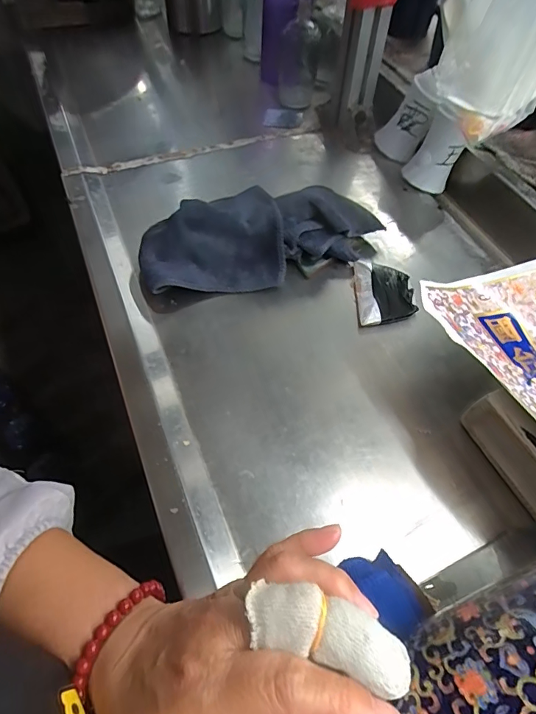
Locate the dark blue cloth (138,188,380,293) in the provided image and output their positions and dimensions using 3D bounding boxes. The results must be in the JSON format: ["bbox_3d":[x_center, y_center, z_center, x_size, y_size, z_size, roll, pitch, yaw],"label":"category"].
[{"bbox_3d":[-0.004,-0.128,0.431,0.255,0.052,0.104,-12,59,-9],"label":"dark blue cloth"}]

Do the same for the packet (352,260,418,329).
[{"bbox_3d":[0.120,-0.067,0.431,0.058,0.008,0.083,0,58,-1],"label":"packet"}]

